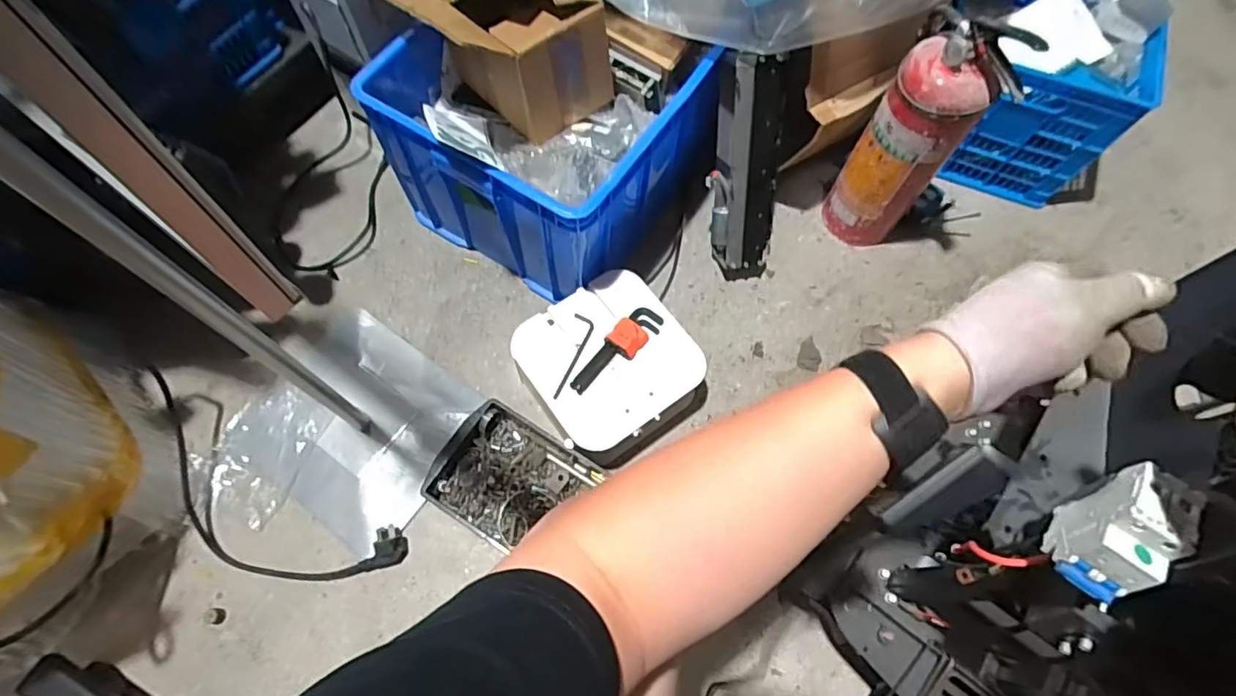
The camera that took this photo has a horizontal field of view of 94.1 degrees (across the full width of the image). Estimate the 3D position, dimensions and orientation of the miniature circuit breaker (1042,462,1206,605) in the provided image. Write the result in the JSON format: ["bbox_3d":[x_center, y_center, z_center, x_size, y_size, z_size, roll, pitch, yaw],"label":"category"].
[{"bbox_3d":[0.327,0.120,0.381,0.043,0.088,0.069,36,48,14],"label":"miniature circuit breaker"}]

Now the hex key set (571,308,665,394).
[{"bbox_3d":[-0.003,0.000,0.879,0.054,0.024,0.177,41,72,14],"label":"hex key set"}]

